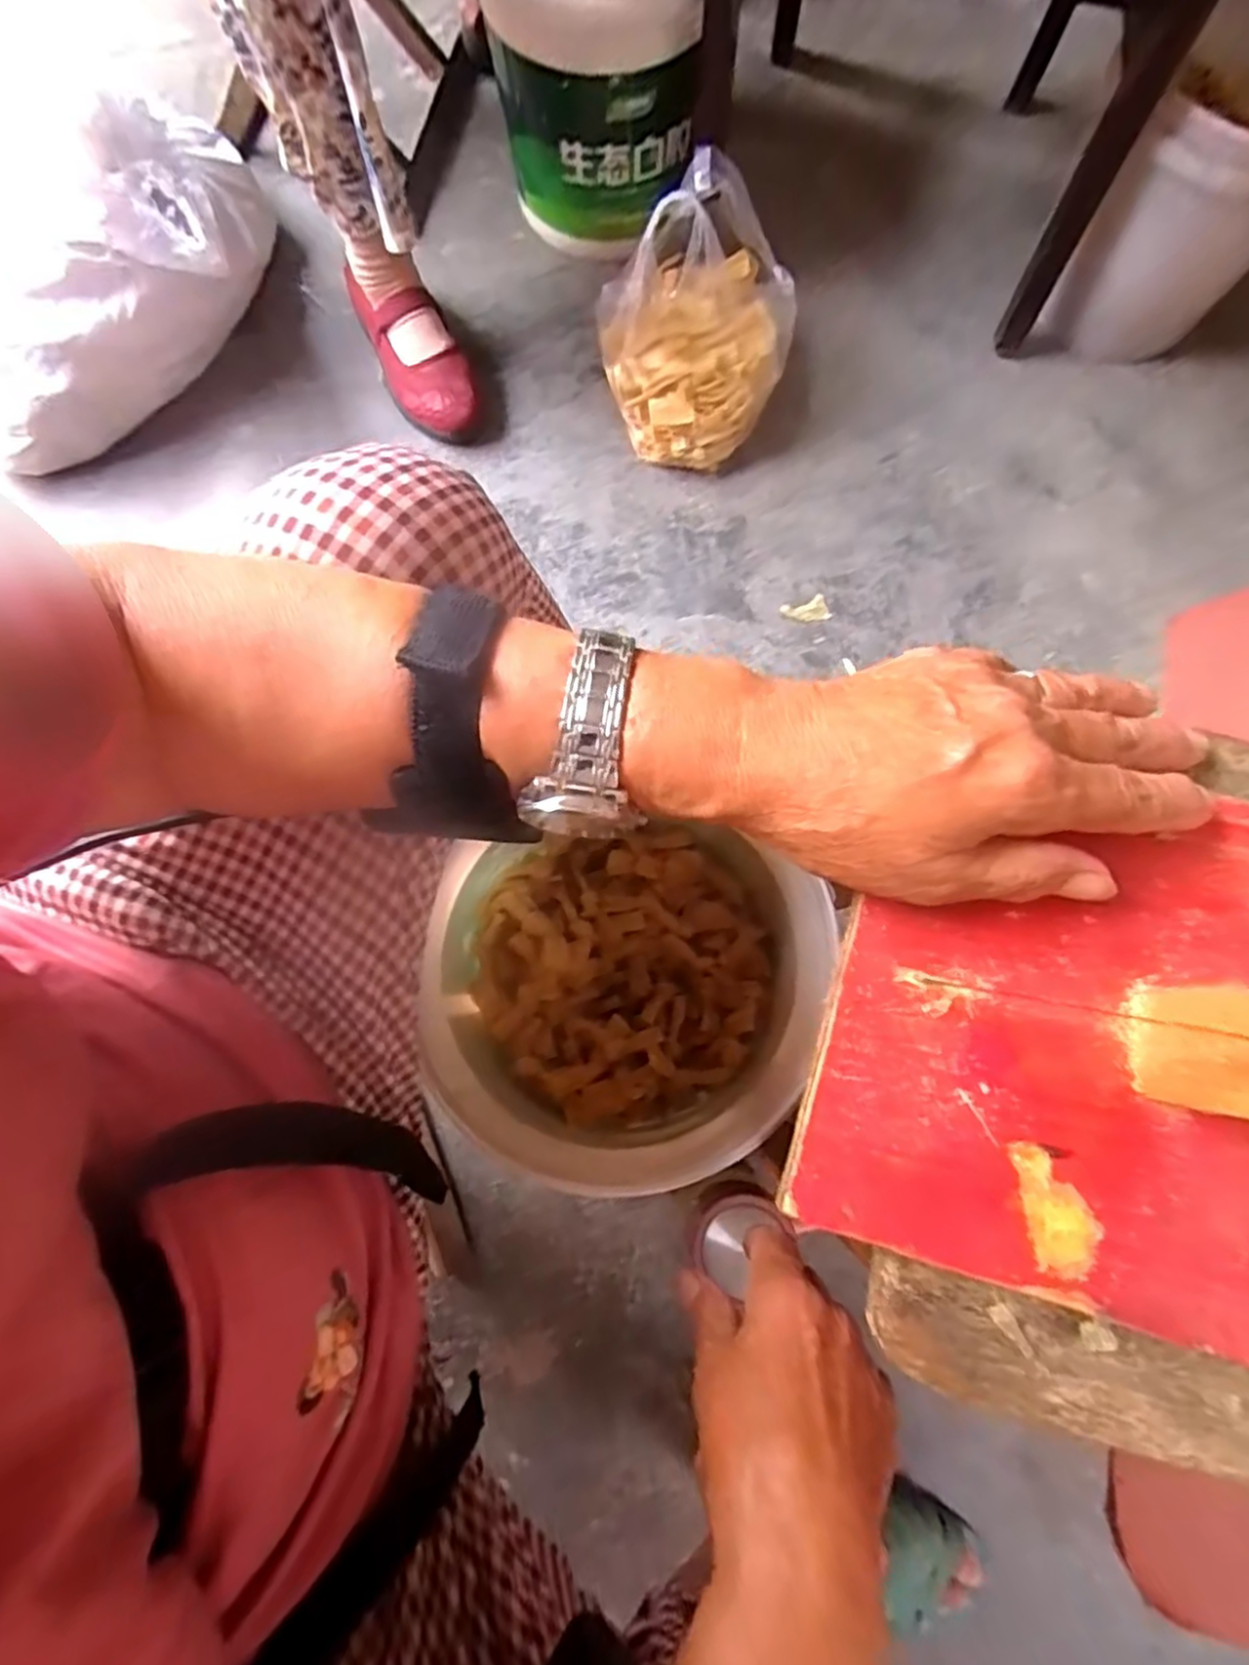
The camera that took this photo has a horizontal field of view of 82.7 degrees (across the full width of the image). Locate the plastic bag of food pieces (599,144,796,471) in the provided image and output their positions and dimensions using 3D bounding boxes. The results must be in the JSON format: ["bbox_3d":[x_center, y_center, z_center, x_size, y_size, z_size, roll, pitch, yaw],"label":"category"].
[{"bbox_3d":[0.070,-0.503,0.700,0.183,0.193,0.188,16,78,4],"label":"plastic bag of food pieces"}]

